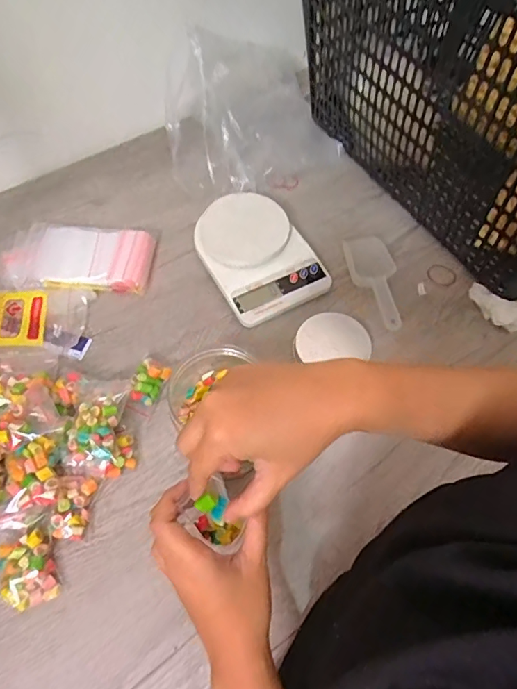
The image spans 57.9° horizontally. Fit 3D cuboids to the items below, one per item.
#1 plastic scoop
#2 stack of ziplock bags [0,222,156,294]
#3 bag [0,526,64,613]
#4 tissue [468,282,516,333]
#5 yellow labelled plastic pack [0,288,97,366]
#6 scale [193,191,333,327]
[{"bbox_3d":[0.147,-0.078,0.573,0.051,0.030,0.147,-9,61,-6],"label":"plastic scoop"},{"bbox_3d":[-0.235,-0.113,0.602,0.194,0.023,0.097,5,61,2],"label":"stack of ziplock bags"},{"bbox_3d":[-0.207,0.201,0.415,0.046,0.015,0.060,-21,63,-12],"label":"bag"},{"bbox_3d":[0.295,-0.047,0.579,0.073,0.011,0.043,31,65,16],"label":"tissue"},{"bbox_3d":[-0.273,-0.024,0.546,0.144,0.021,0.099,-1,61,-1],"label":"yellow labelled plastic pack"},{"bbox_3d":[-0.004,-0.118,0.595,0.128,0.037,0.178,-27,64,-15],"label":"scale"}]

